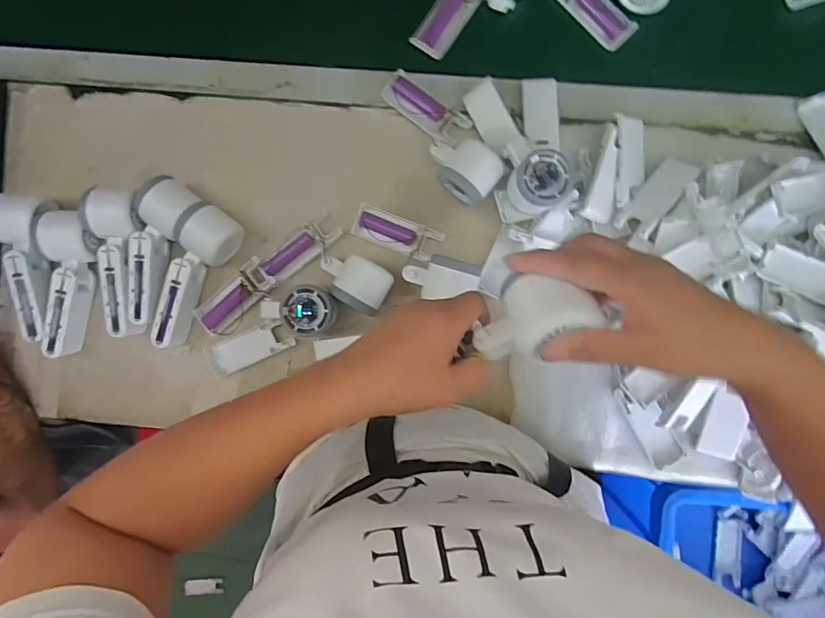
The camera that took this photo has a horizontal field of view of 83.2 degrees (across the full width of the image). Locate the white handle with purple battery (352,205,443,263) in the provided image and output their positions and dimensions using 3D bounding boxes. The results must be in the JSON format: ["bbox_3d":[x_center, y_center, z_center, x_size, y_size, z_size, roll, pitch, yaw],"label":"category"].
[{"bbox_3d":[-0.019,-0.089,0.543,0.102,0.030,0.040,21,90,2],"label":"white handle with purple battery"}]

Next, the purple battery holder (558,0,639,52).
[{"bbox_3d":[0.208,-0.348,0.533,0.038,0.018,0.107,-43,88,1],"label":"purple battery holder"}]

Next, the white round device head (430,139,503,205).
[{"bbox_3d":[0.057,-0.157,0.520,0.077,0.050,0.055,41,91,2],"label":"white round device head"}]

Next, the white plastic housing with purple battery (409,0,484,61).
[{"bbox_3d":[0.042,-0.344,0.542,0.044,0.012,0.102,35,90,2],"label":"white plastic housing with purple battery"}]

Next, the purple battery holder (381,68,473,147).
[{"bbox_3d":[0.015,-0.230,0.535,0.104,0.019,0.045,36,91,2],"label":"purple battery holder"}]

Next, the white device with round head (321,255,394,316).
[{"bbox_3d":[-0.067,-0.032,0.531,0.083,0.045,0.053,26,90,2],"label":"white device with round head"}]

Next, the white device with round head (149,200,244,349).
[{"bbox_3d":[-0.257,-0.037,0.533,0.058,0.050,0.168,27,90,2],"label":"white device with round head"}]

